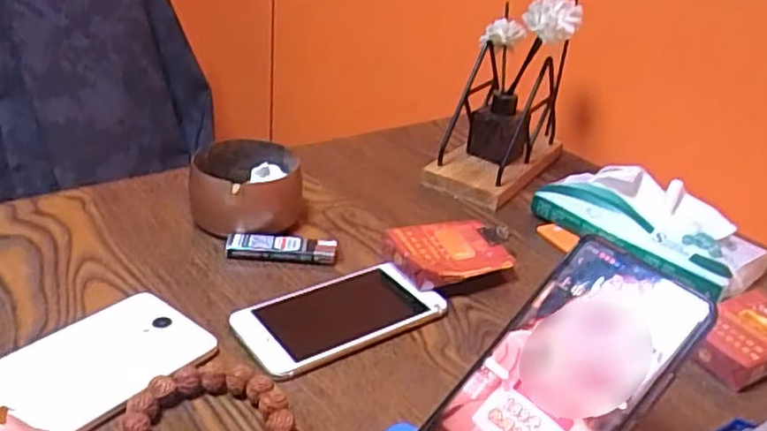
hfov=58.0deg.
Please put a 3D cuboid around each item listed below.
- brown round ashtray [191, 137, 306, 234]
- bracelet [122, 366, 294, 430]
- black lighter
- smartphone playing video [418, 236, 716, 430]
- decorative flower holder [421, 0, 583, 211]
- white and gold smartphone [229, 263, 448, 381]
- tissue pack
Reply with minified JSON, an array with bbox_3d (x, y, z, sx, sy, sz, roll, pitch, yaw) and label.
[{"bbox_3d":[-0.109,-0.021,0.549,0.084,0.049,0.084,0,30,-11],"label":"brown round ashtray"},{"bbox_3d":[-0.088,0.110,0.356,0.084,0.015,0.076,29,37,36],"label":"bracelet"},{"bbox_3d":[-0.075,0.024,0.509,0.078,0.012,0.018,5,29,-1],"label":"black lighter"},{"bbox_3d":[0.076,0.085,0.324,0.163,0.010,0.072,-47,47,-7],"label":"smartphone playing video"},{"bbox_3d":[0.120,-0.116,0.641,0.090,0.166,0.158,20,32,25],"label":"decorative flower holder"},{"bbox_3d":[-0.030,0.064,0.452,0.128,0.009,0.070,-17,36,-35],"label":"white and gold smartphone"},{"bbox_3d":[0.209,0.006,0.561,0.078,0.048,0.170,-20,38,-38],"label":"tissue pack"}]

